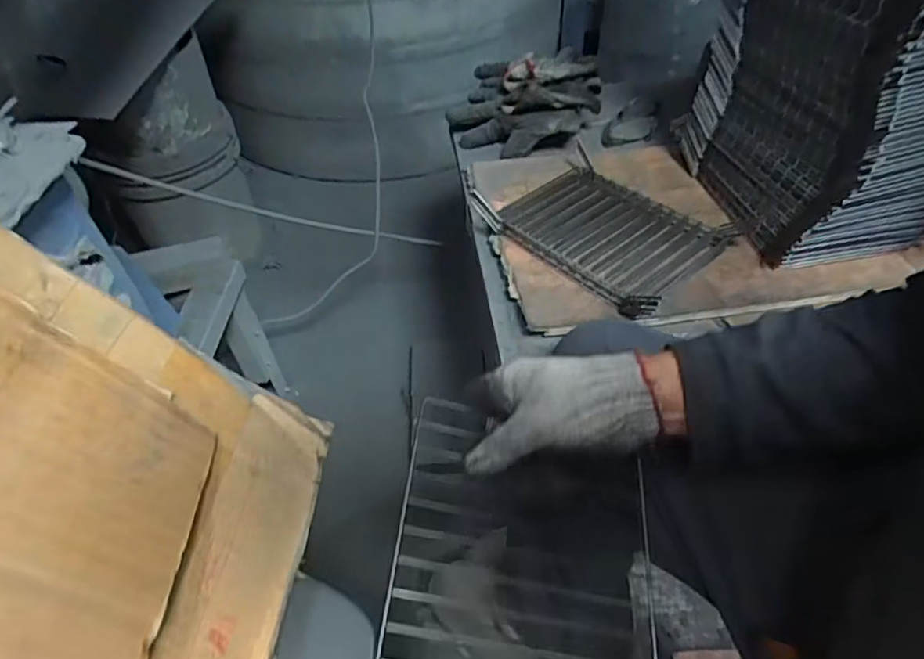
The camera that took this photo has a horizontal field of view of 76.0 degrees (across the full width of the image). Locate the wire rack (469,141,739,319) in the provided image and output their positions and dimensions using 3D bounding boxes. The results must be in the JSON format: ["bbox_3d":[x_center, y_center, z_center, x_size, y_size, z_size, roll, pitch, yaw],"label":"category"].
[{"bbox_3d":[0.188,-0.146,0.796,0.217,0.040,0.277,-35,55,-27],"label":"wire rack"}]

